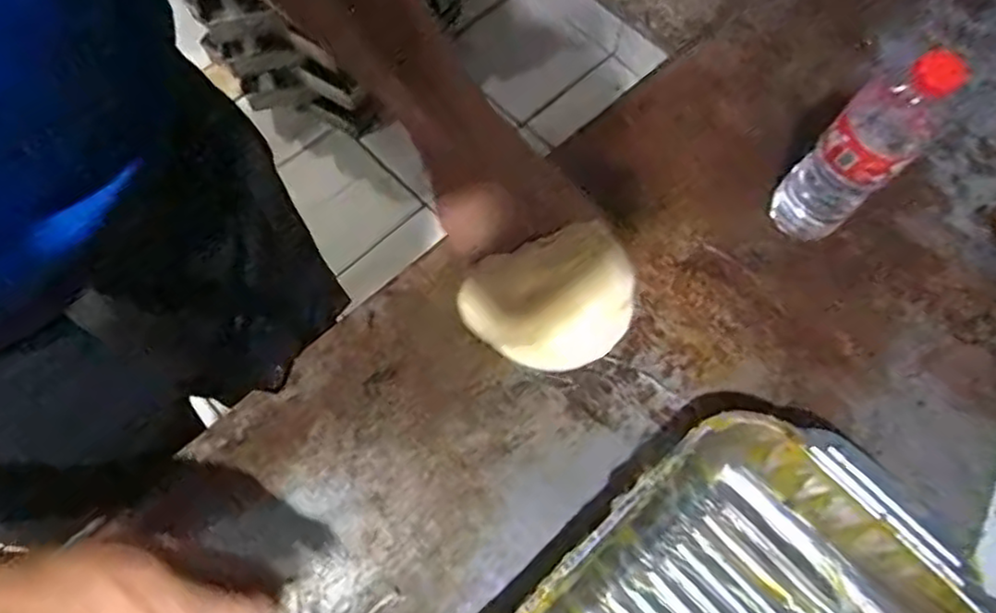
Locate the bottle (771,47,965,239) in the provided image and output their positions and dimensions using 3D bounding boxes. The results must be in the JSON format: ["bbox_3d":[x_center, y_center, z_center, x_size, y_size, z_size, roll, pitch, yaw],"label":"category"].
[{"bbox_3d":[0.299,-0.129,0.581,0.072,0.217,0.068,-39,75,-15],"label":"bottle"}]

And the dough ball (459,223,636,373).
[{"bbox_3d":[0.026,0.000,0.357,0.081,0.048,0.055,-19,71,-9],"label":"dough ball"}]

